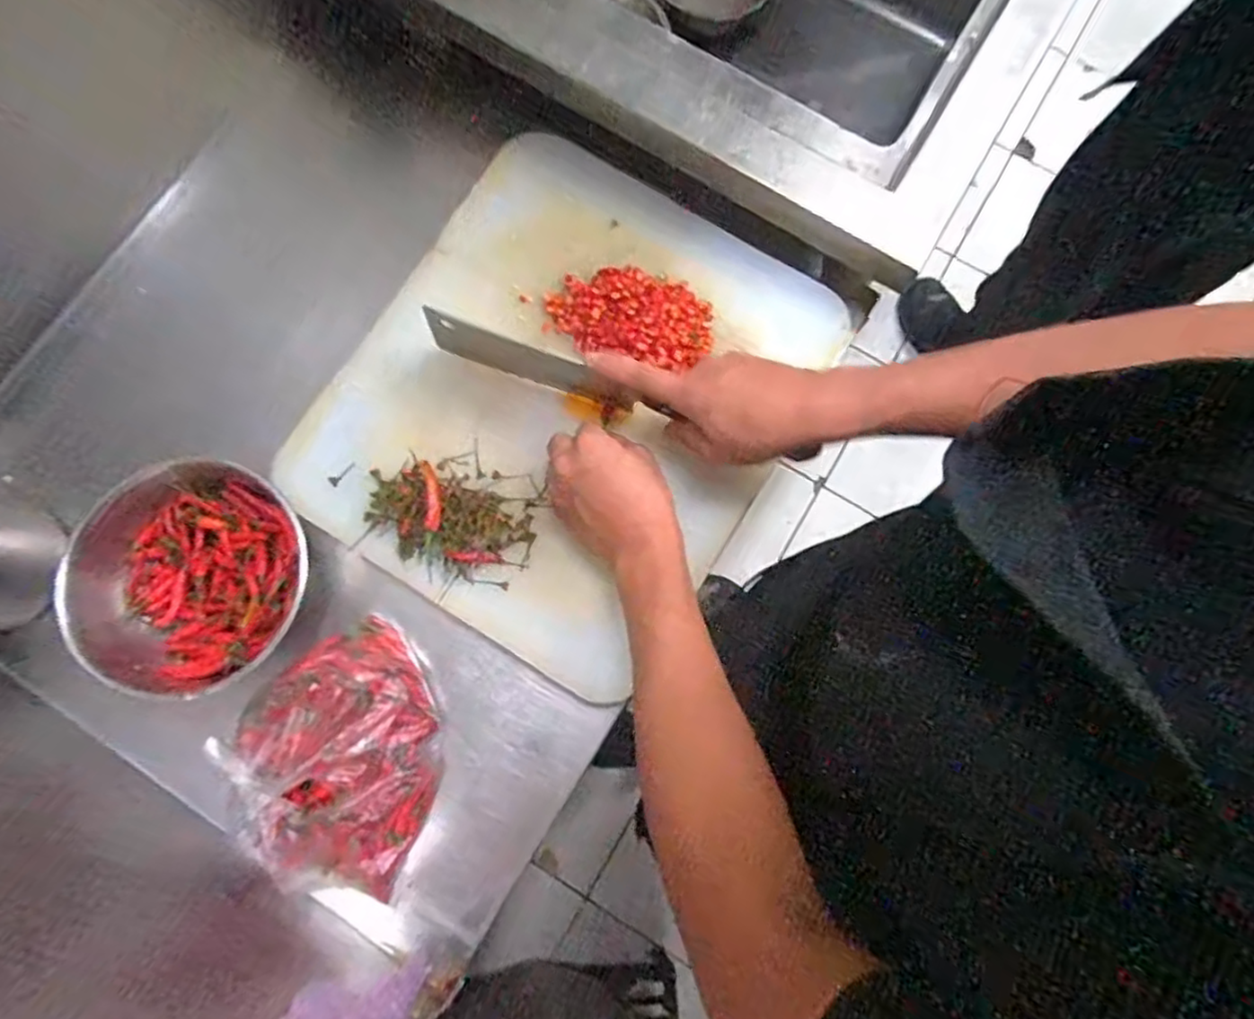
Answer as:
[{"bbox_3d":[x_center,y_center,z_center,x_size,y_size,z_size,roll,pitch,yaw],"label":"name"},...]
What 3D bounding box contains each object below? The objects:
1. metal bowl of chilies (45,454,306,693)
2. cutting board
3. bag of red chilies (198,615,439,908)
[{"bbox_3d":[-0.329,0.053,0.498,0.168,0.063,0.155,0,80,-1],"label":"metal bowl of chilies"},{"bbox_3d":[-0.049,-0.095,0.542,0.338,0.027,0.390,31,81,4],"label":"cutting board"},{"bbox_3d":[-0.214,0.184,0.487,0.136,0.054,0.189,-4,80,-2],"label":"bag of red chilies"}]

